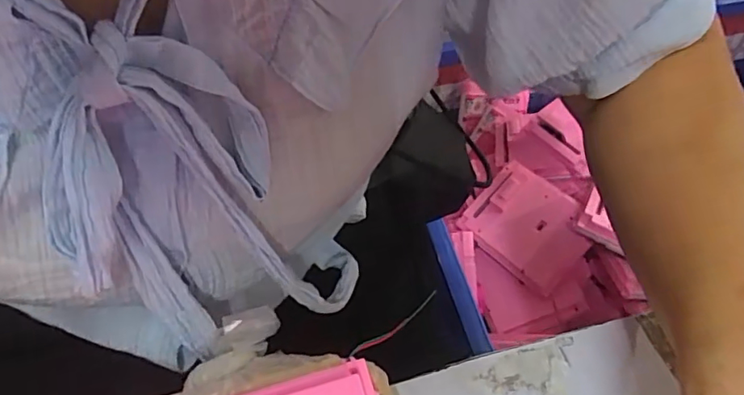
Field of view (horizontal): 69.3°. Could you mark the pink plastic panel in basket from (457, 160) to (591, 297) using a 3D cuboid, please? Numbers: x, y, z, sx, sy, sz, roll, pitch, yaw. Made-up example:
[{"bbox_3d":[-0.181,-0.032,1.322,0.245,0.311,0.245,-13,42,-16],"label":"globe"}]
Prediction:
[{"bbox_3d":[0.217,0.039,0.744,0.153,0.022,0.129,41,87,16],"label":"pink plastic panel in basket"}]

